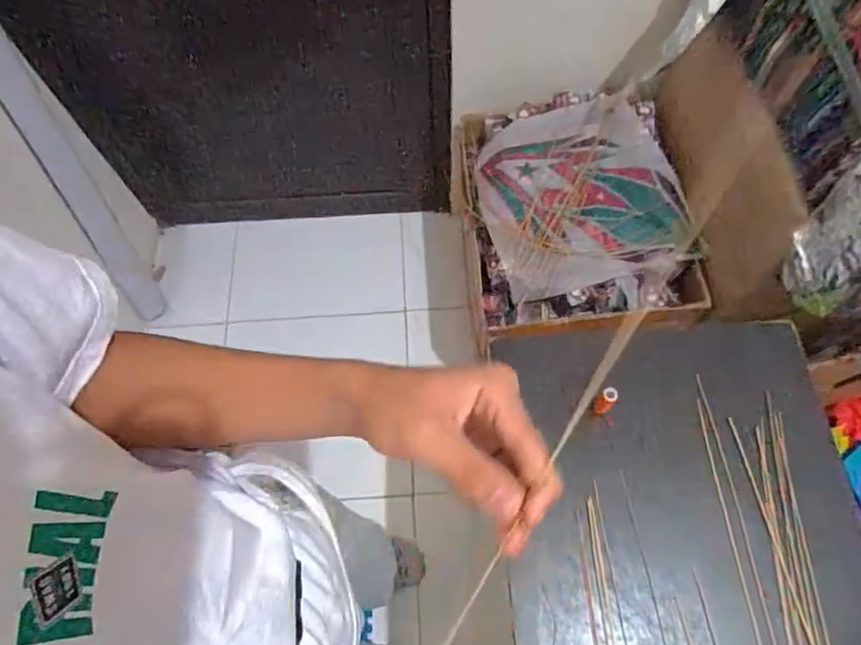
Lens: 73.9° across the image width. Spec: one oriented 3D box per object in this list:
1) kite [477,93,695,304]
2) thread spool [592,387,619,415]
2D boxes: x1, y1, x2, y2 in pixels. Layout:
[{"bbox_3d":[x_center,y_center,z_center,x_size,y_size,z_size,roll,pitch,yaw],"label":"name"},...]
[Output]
[{"bbox_3d":[0.298,-0.272,1.175,0.382,0.091,0.413,-11,65,-4],"label":"kite"},{"bbox_3d":[0.207,0.093,0.678,0.019,0.047,0.021,-41,70,-16],"label":"thread spool"}]

